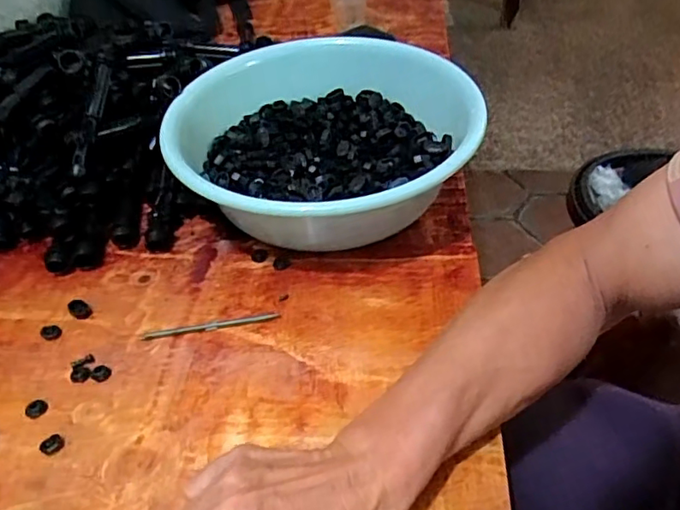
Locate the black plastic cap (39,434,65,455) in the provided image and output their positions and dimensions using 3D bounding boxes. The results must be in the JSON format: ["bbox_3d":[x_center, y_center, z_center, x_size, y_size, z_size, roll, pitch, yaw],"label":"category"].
[{"bbox_3d":[-0.208,0.136,0.403,0.015,0.004,0.015,-2,43,2],"label":"black plastic cap"}]

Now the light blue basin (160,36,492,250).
[{"bbox_3d":[-0.018,-0.106,0.574,0.280,0.114,0.285,-2,43,2],"label":"light blue basin"}]

